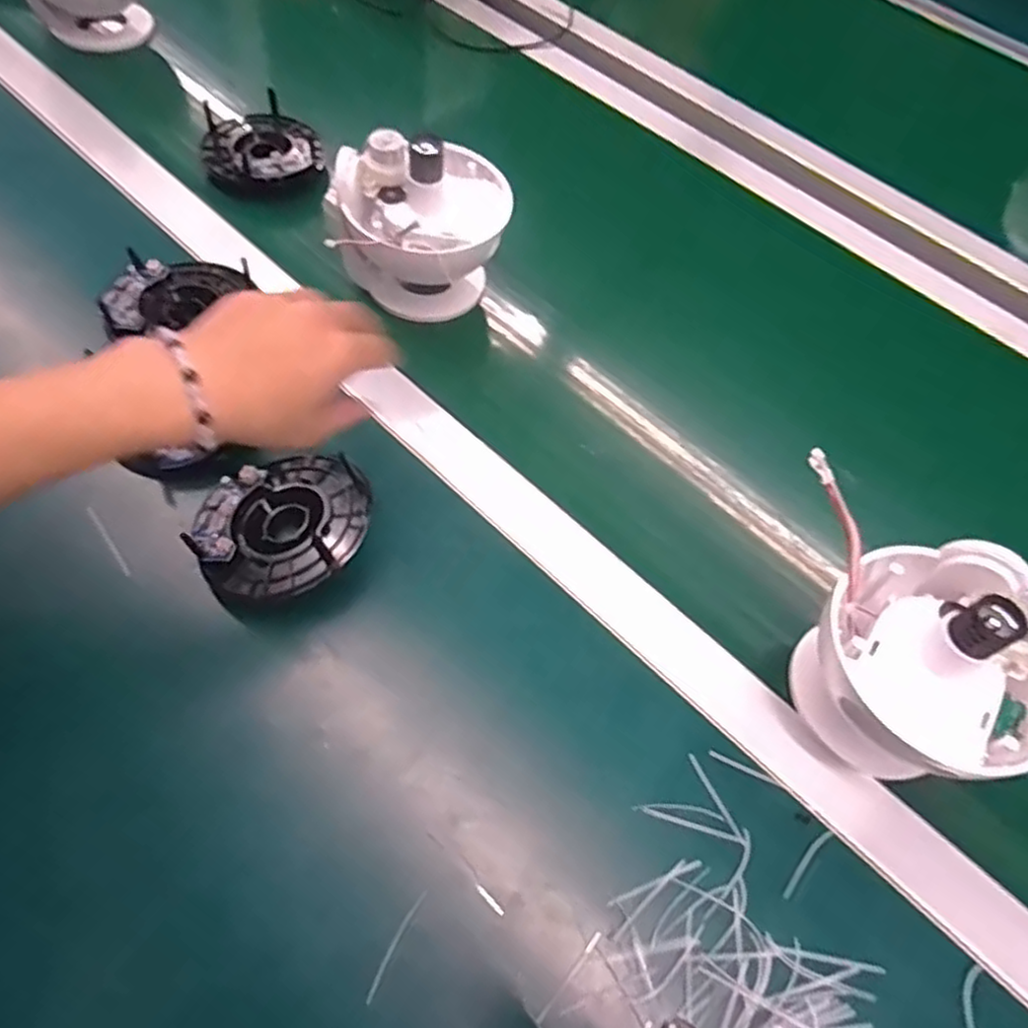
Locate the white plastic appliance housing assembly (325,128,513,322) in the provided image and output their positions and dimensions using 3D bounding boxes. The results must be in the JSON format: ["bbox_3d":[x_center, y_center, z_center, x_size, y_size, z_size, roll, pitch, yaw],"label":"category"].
[{"bbox_3d":[-0.067,-0.208,0.507,0.121,0.108,0.104,0,59,-7],"label":"white plastic appliance housing assembly"}]

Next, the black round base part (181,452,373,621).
[{"bbox_3d":[-0.131,0.007,0.397,0.098,0.021,0.094,3,60,-6],"label":"black round base part"}]

